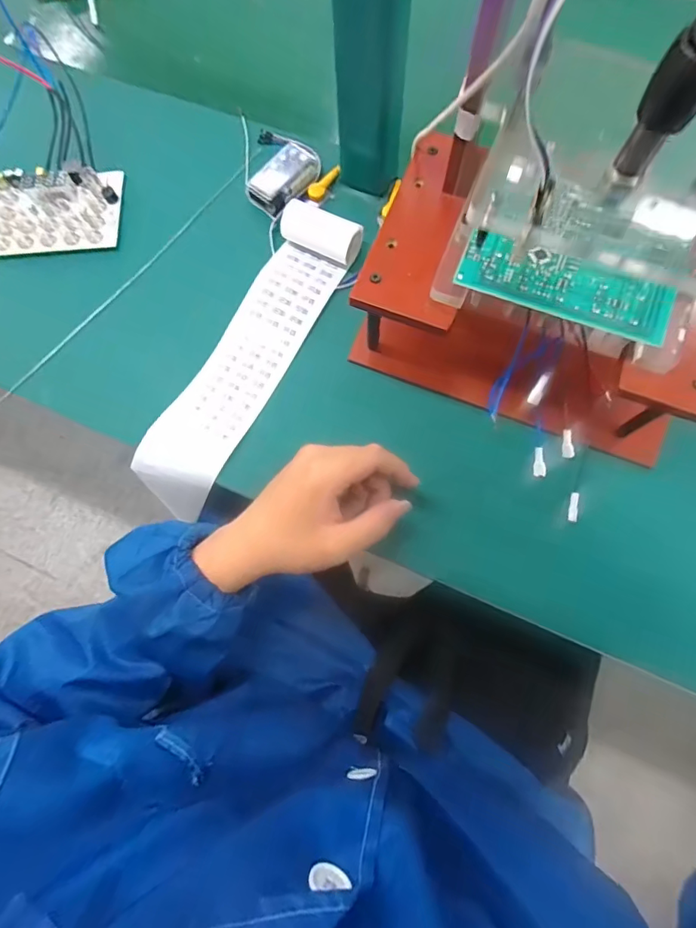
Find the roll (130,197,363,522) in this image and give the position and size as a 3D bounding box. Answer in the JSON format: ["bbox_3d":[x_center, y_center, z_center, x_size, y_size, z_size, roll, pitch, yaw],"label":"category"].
[{"bbox_3d":[-0.085,-0.097,0.403,0.073,0.033,0.298,27,76,9],"label":"roll"}]

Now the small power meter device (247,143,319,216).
[{"bbox_3d":[-0.059,-0.269,0.451,0.041,0.022,0.071,42,79,12],"label":"small power meter device"}]

